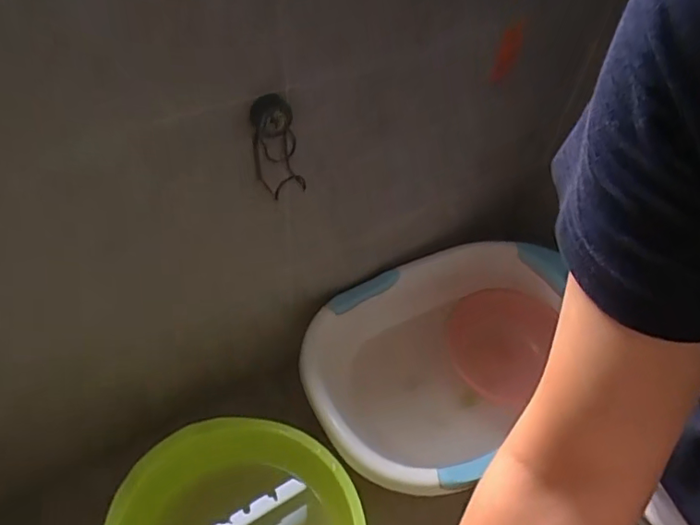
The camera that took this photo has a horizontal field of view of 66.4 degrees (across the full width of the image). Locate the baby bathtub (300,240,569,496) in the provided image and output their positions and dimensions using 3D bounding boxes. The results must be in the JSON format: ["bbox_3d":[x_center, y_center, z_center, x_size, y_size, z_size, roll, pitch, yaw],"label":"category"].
[{"bbox_3d":[0.267,0.236,1.305,0.757,0.214,0.509,-22,53,-23],"label":"baby bathtub"}]

